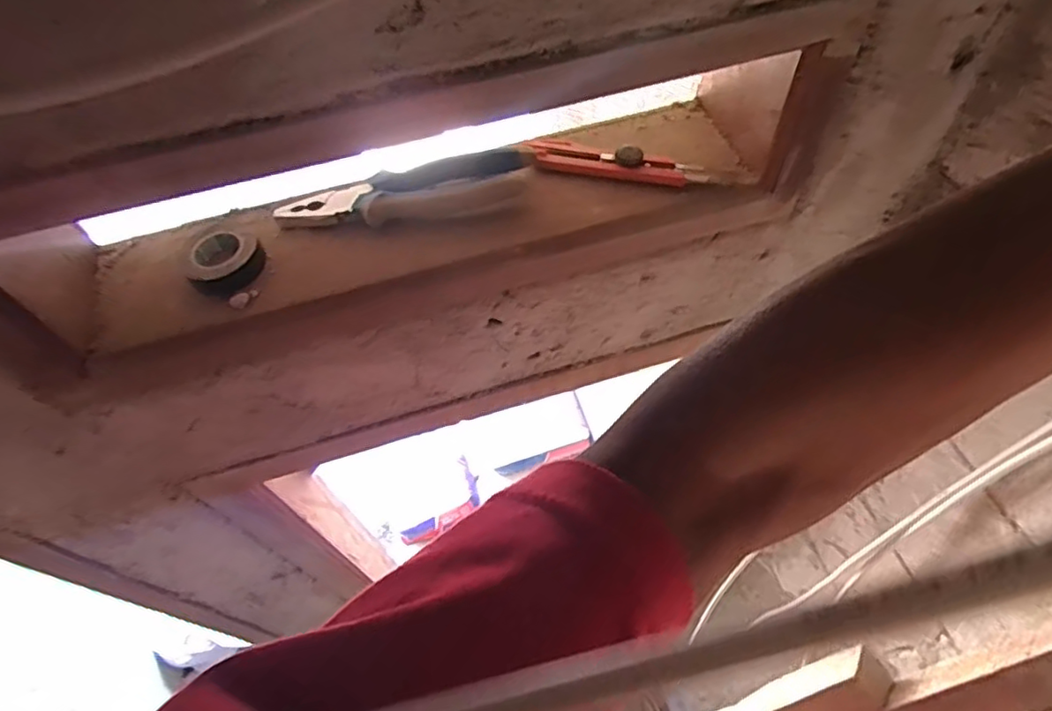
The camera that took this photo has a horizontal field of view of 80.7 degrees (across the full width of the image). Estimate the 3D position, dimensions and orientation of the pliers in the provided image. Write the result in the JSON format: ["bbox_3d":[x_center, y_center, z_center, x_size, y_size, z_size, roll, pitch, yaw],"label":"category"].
[{"bbox_3d":[-0.093,-0.126,0.484,0.194,0.021,0.045,-12,58,-4],"label":"pliers"}]

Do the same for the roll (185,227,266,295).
[{"bbox_3d":[-0.223,-0.072,0.458,0.055,0.013,0.056,-2,58,3],"label":"roll"}]

